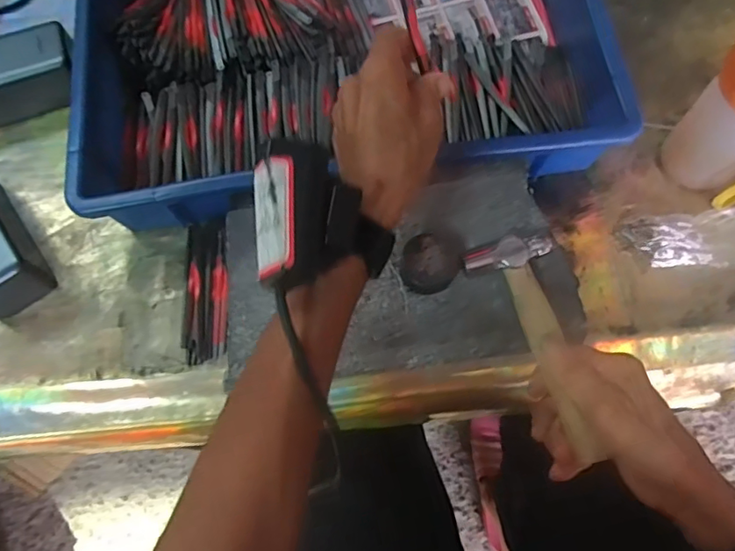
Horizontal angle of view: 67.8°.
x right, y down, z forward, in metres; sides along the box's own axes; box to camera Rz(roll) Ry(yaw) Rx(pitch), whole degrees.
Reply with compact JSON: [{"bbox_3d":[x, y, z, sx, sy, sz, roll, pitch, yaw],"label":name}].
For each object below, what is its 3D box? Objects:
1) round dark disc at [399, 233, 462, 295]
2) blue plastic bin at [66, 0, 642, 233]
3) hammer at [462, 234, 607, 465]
[{"bbox_3d":[0.044,-0.008,0.377,0.041,0.024,0.041,-1,71,2],"label":"round dark disc"},{"bbox_3d":[-0.025,-0.200,0.475,0.419,0.074,0.288,-7,73,0],"label":"blue plastic bin"},{"bbox_3d":[0.114,0.044,0.356,0.059,0.023,0.150,-16,70,-2],"label":"hammer"}]

